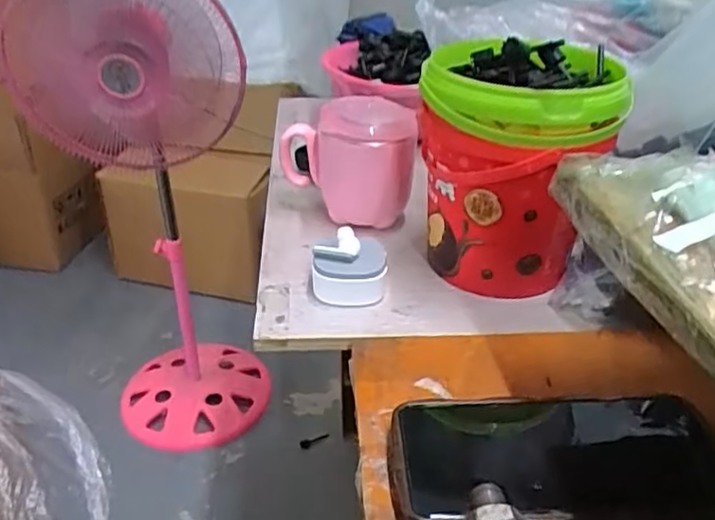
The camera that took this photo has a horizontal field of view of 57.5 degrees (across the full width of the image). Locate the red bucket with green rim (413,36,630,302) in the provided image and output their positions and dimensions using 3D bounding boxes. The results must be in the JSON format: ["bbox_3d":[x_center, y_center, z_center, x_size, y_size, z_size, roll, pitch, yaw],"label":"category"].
[{"bbox_3d":[0.109,-0.063,0.465,0.128,0.152,0.114,1,32,-1],"label":"red bucket with green rim"}]

